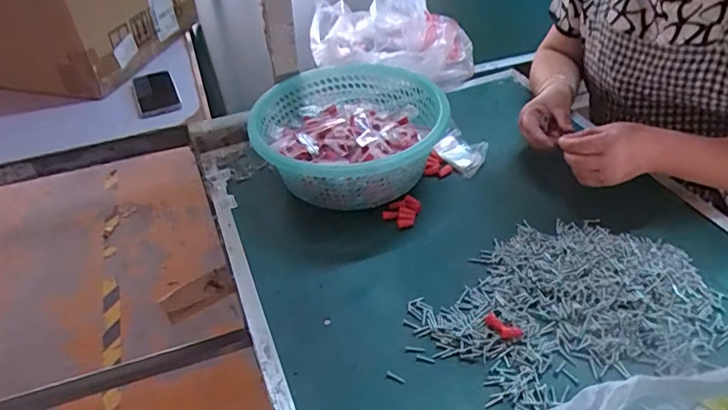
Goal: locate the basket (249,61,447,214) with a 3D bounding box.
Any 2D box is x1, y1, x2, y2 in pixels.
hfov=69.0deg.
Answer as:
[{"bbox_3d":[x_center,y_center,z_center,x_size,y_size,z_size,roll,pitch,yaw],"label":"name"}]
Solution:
[{"bbox_3d":[-0.006,-0.099,0.779,0.271,0.108,0.262,-3,41,3],"label":"basket"}]

